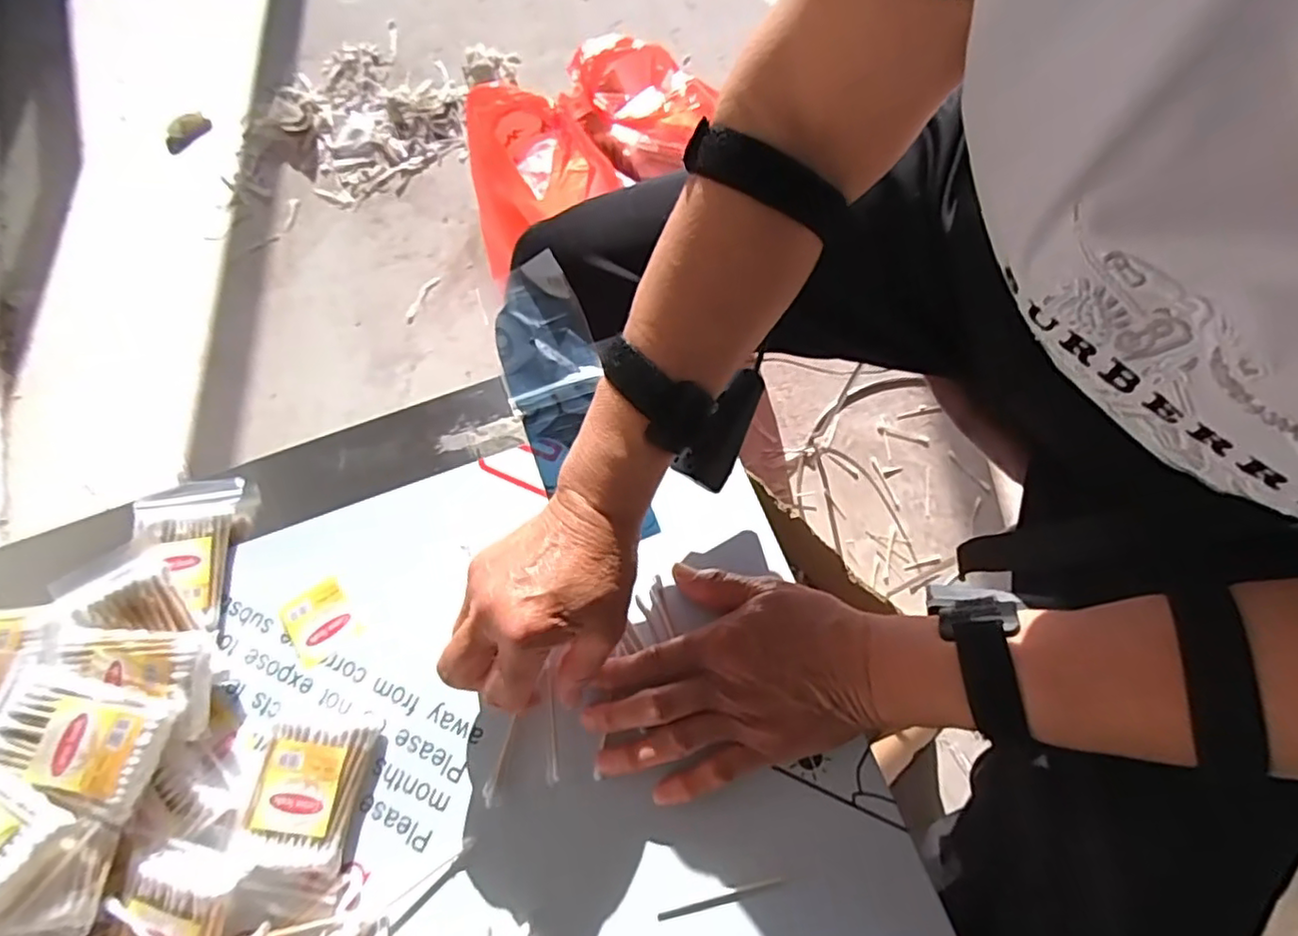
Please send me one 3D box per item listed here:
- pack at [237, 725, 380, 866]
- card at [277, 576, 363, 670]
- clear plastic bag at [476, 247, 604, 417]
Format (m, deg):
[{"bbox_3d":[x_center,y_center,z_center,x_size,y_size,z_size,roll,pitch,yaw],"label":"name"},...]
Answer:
[{"bbox_3d":[-0.190,0.172,0.347,0.064,0.014,0.064,10,68,4],"label":"pack"},{"bbox_3d":[-0.201,0.093,0.389,0.039,0.005,0.043,-30,71,-11],"label":"card"},{"bbox_3d":[-0.076,-0.097,0.443,0.066,0.030,0.104,-18,70,-3],"label":"clear plastic bag"}]

